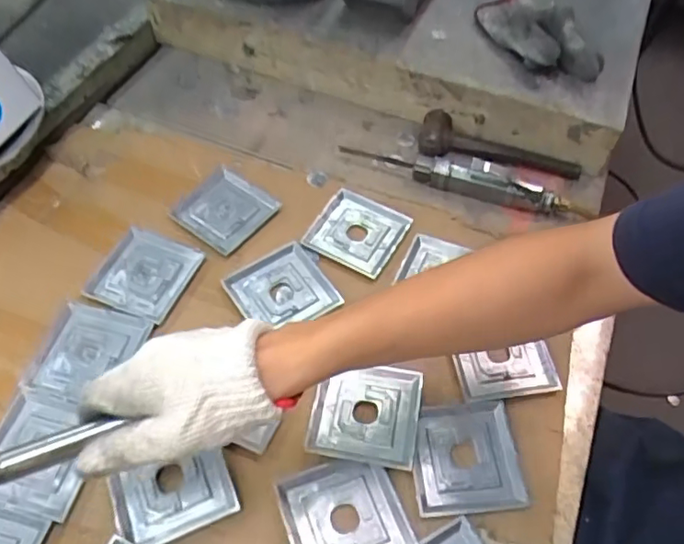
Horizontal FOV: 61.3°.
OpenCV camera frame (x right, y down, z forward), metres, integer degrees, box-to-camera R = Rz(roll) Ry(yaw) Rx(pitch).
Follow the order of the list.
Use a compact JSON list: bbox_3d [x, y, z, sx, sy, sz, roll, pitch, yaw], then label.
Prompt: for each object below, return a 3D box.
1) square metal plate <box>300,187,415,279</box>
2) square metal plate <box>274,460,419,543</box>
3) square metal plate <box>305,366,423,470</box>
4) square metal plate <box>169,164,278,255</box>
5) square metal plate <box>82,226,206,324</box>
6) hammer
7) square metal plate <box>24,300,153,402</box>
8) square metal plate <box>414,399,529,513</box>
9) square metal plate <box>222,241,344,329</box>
[{"bbox_3d":[0.017,-0.043,0.619,0.092,0.013,0.089,27,58,15],"label":"square metal plate"},{"bbox_3d":[0.001,0.191,0.451,0.089,0.010,0.090,-17,58,-13],"label":"square metal plate"},{"bbox_3d":[0.021,0.120,0.499,0.088,0.013,0.088,10,56,5],"label":"square metal plate"},{"bbox_3d":[-0.124,-0.068,0.626,0.098,0.019,0.089,35,61,20],"label":"square metal plate"},{"bbox_3d":[-0.198,0.001,0.579,0.087,0.008,0.090,19,57,11],"label":"square metal plate"},{"bbox_3d":[0.184,-0.145,0.673,0.186,0.032,0.048,12,56,6],"label":"hammer"},{"bbox_3d":[-0.232,0.073,0.528,0.082,0.007,0.090,12,56,6],"label":"square metal plate"},{"bbox_3d":[0.104,0.154,0.485,0.091,0.009,0.087,-4,56,-5],"label":"square metal plate"},{"bbox_3d":[-0.061,0.018,0.576,0.086,0.012,0.083,-29,61,-20],"label":"square metal plate"}]

